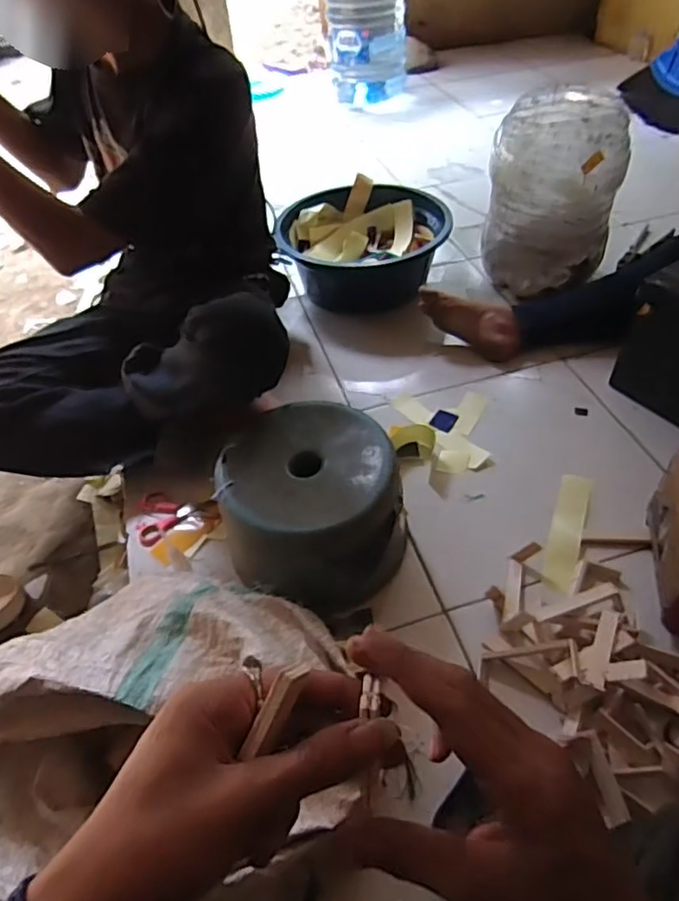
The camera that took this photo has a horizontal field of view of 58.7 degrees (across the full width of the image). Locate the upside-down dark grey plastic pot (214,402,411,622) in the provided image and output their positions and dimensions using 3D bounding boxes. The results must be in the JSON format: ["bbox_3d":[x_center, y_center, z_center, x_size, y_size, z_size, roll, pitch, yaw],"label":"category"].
[{"bbox_3d":[-0.031,0.073,0.817,0.228,0.162,0.227,-3,47,3],"label":"upside-down dark grey plastic pot"}]

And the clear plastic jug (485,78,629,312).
[{"bbox_3d":[0.404,-0.492,1.154,0.226,0.295,0.203,8,48,12],"label":"clear plastic jug"}]

